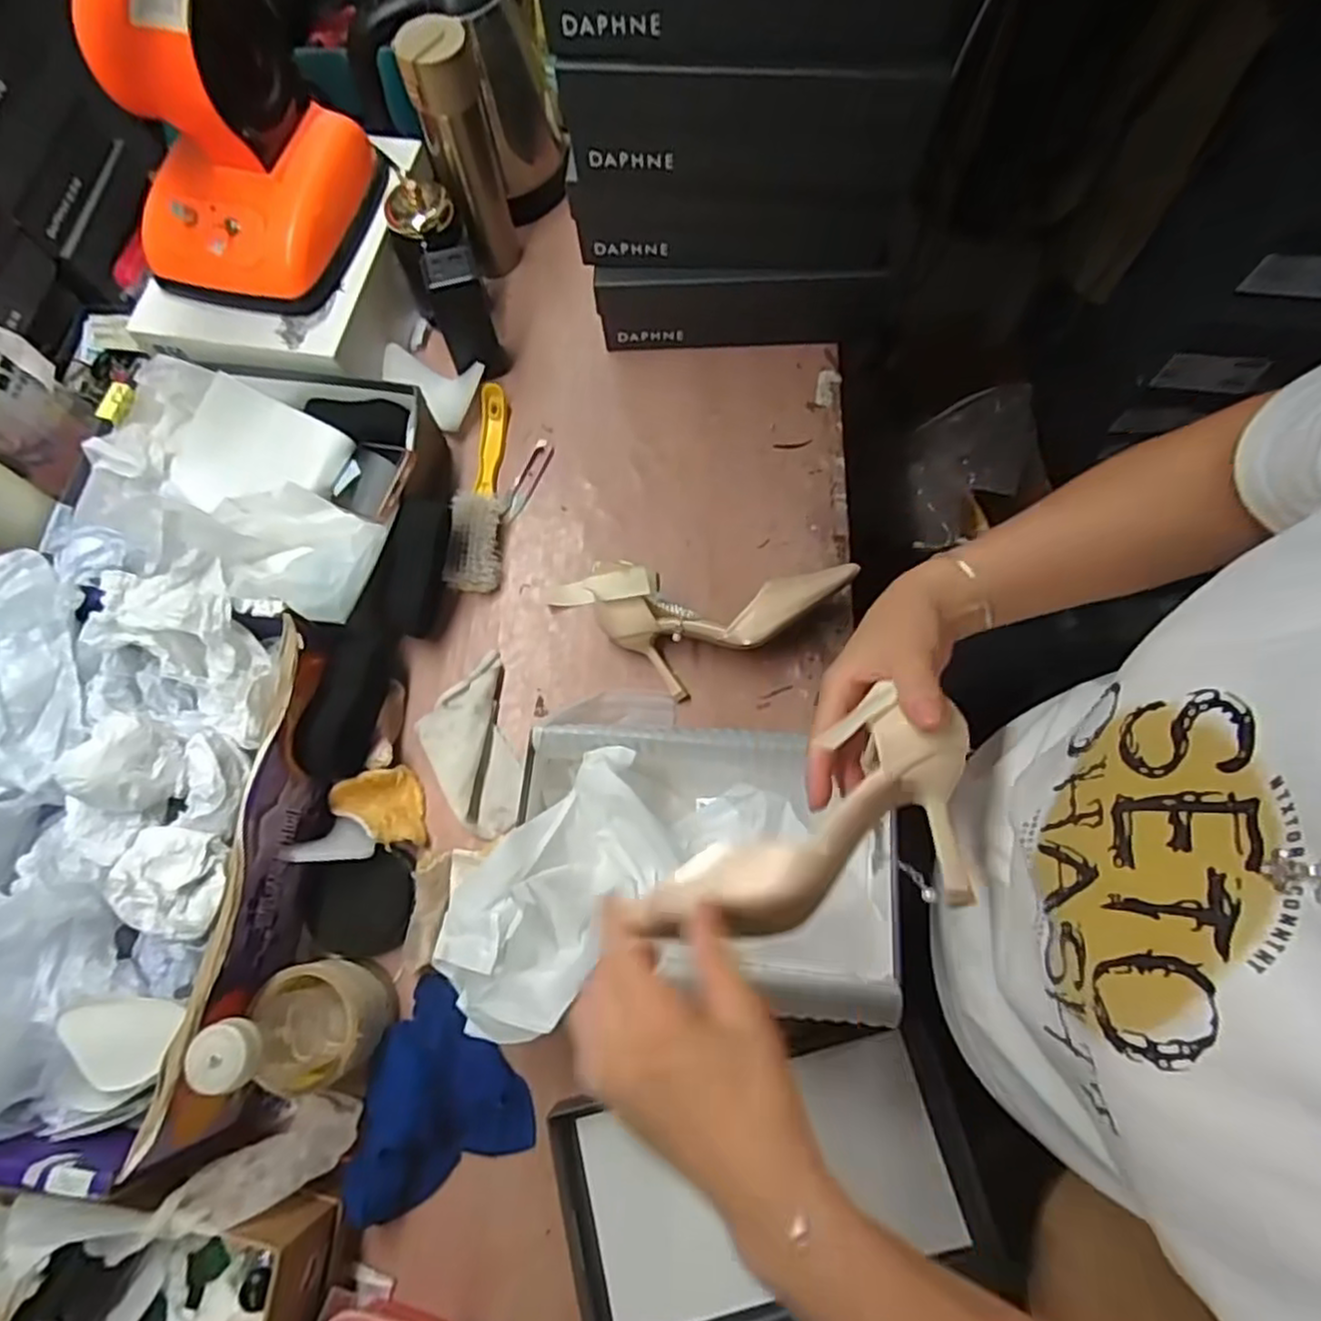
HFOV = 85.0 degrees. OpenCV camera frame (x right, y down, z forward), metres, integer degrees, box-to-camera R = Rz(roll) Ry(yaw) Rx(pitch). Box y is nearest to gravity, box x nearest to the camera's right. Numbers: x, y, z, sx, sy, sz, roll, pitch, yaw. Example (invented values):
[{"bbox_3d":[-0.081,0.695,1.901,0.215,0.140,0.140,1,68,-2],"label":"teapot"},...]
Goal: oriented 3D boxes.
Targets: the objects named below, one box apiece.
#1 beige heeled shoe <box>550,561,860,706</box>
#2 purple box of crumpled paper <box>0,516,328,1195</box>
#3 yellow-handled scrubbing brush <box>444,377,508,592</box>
[{"bbox_3d":[0.041,-0.041,0.665,0.267,0.100,0.117,-4,71,1],"label":"beige heeled shoe"},{"bbox_3d":[-0.441,0.116,0.510,0.281,0.203,0.422,5,72,4],"label":"purple box of crumpled paper"},{"bbox_3d":[-0.184,-0.182,0.754,0.050,0.030,0.229,2,72,3],"label":"yellow-handled scrubbing brush"}]

